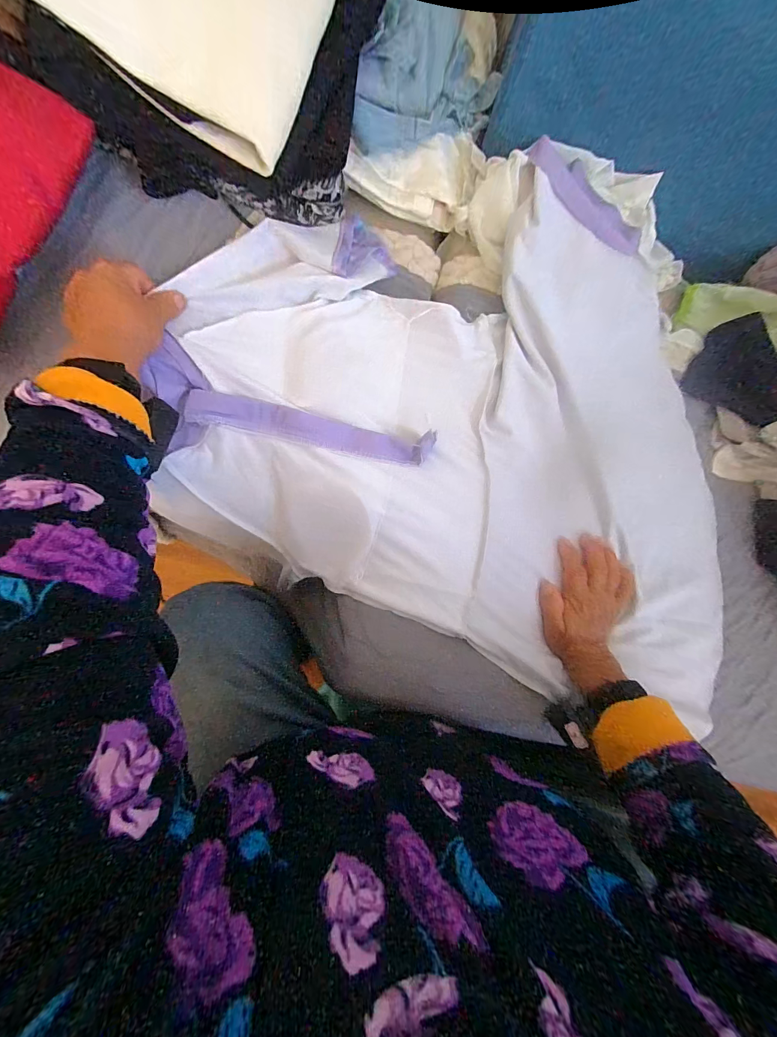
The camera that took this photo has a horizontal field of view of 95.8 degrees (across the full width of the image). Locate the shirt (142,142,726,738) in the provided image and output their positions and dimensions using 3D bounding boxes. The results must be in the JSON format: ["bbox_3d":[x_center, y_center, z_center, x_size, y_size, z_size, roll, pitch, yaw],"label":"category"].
[{"bbox_3d":[0.132,-0.108,0.400,0.695,0.068,0.501,27,82,-5],"label":"shirt"}]

